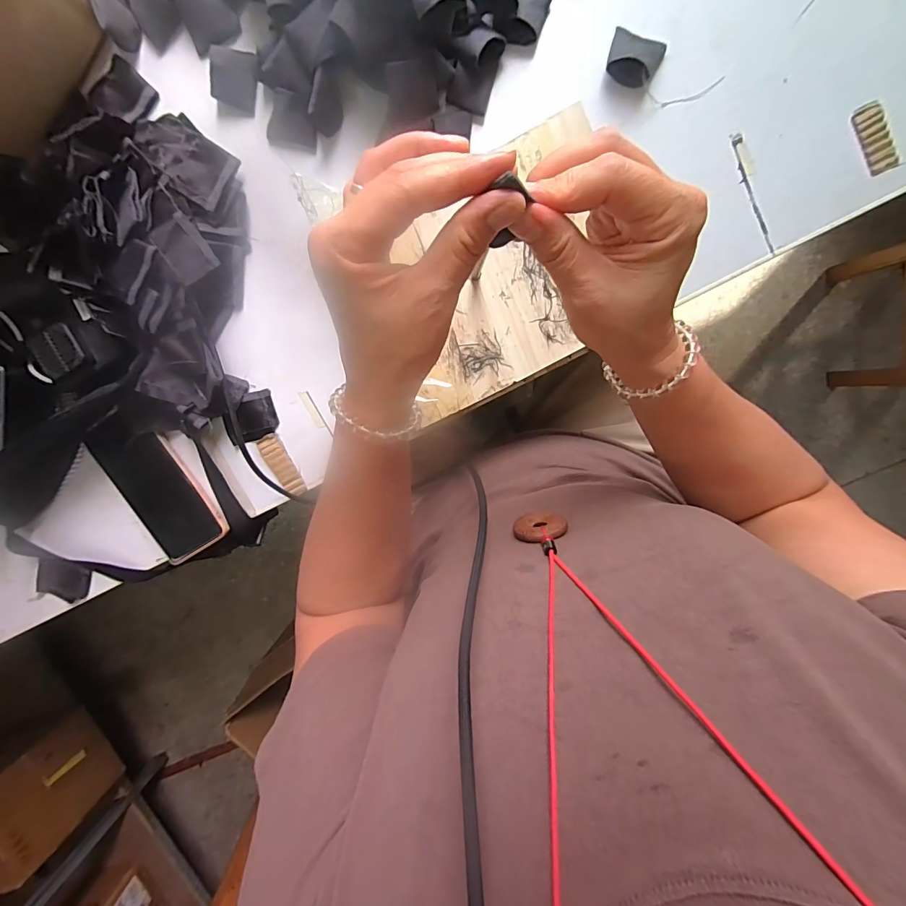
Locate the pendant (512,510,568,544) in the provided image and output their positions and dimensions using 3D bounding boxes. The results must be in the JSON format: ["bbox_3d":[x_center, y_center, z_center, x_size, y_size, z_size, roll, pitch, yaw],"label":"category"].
[{"bbox_3d":[0.062,0.052,0.288,0.037,0.043,0.005,-10,99,4],"label":"pendant"}]

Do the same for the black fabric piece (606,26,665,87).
[{"bbox_3d":[0.151,-0.327,0.334,0.043,0.022,0.038,19,100,-1],"label":"black fabric piece"}]

